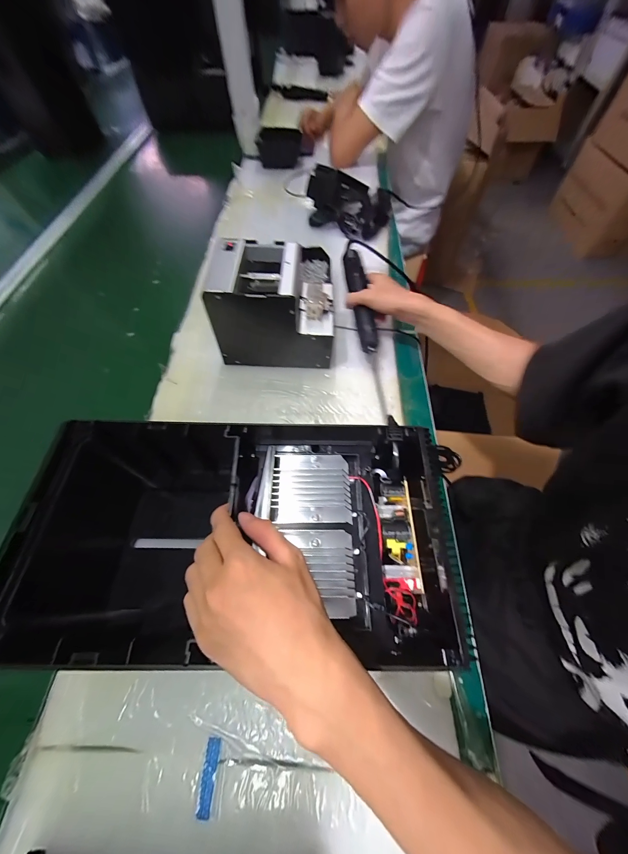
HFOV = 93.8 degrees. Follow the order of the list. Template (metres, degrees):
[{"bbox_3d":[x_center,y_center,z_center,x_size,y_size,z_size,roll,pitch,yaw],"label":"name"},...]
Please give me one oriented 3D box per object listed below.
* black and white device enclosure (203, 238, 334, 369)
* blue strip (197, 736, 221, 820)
[{"bbox_3d":[-0.059,-0.189,0.469,0.177,0.139,0.123,1,59,1],"label":"black and white device enclosure"},{"bbox_3d":[-0.094,0.311,0.262,0.012,0.006,0.048,3,59,2],"label":"blue strip"}]

